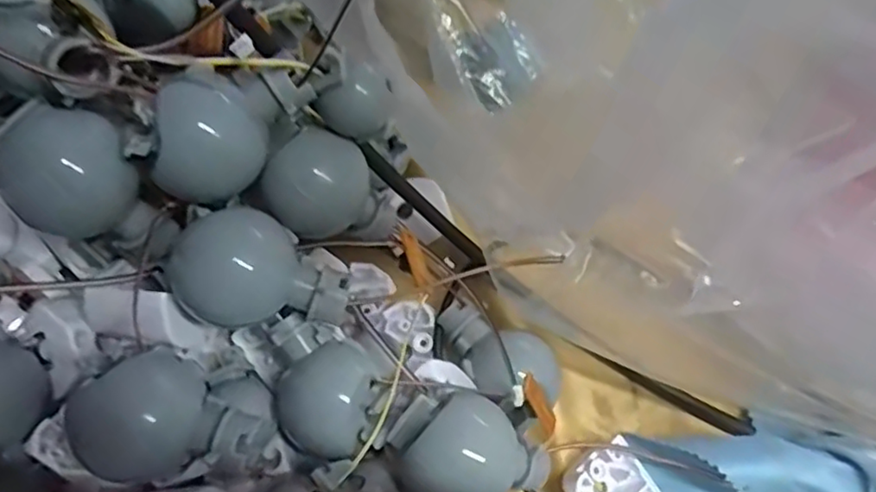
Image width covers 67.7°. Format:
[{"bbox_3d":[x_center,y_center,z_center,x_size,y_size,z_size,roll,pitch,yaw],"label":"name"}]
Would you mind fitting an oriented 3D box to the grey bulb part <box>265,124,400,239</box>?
[{"bbox_3d":[-0.037,-0.016,0.221,0.035,0.038,0.030,-38,77,-11],"label":"grey bulb part"}]

